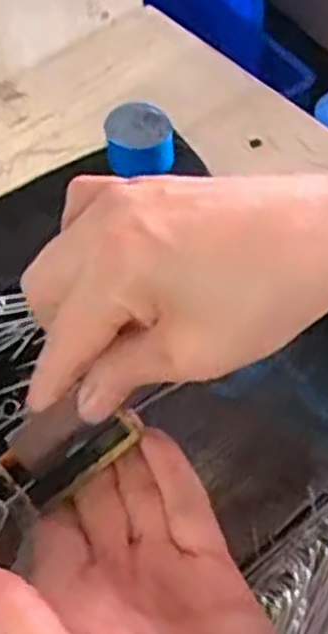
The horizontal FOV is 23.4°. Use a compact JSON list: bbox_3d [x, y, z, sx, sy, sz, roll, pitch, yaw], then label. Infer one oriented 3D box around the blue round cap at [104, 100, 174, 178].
[{"bbox_3d":[-0.018,-0.132,0.584,0.048,0.033,0.039,-3,55,3],"label":"blue round cap"}]

